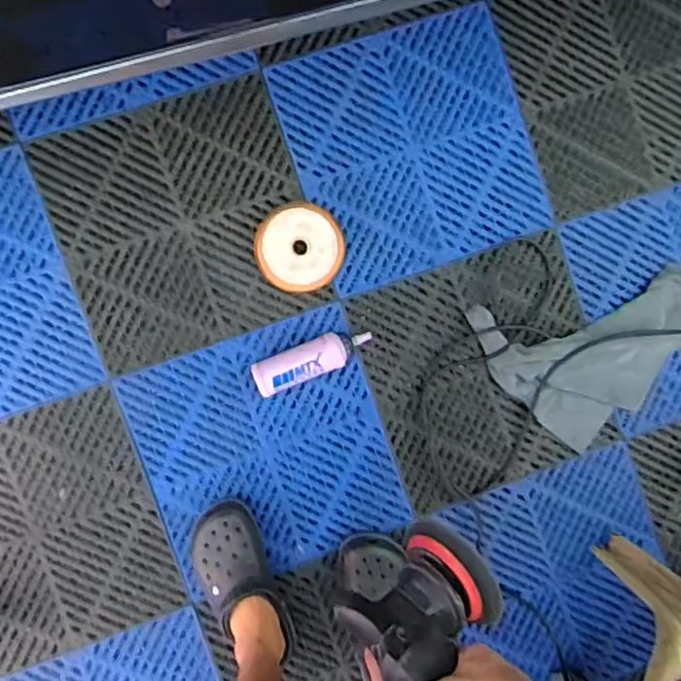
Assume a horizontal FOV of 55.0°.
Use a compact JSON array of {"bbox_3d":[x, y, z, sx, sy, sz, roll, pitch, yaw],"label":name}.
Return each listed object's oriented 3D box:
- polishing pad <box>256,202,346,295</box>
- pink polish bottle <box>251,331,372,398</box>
[{"bbox_3d":[-0.066,-0.152,1.073,0.141,0.042,0.142,-5,94,-7],"label":"polishing pad"},{"bbox_3d":[-0.044,0.031,1.068,0.195,0.054,0.060,-22,95,-5],"label":"pink polish bottle"}]

